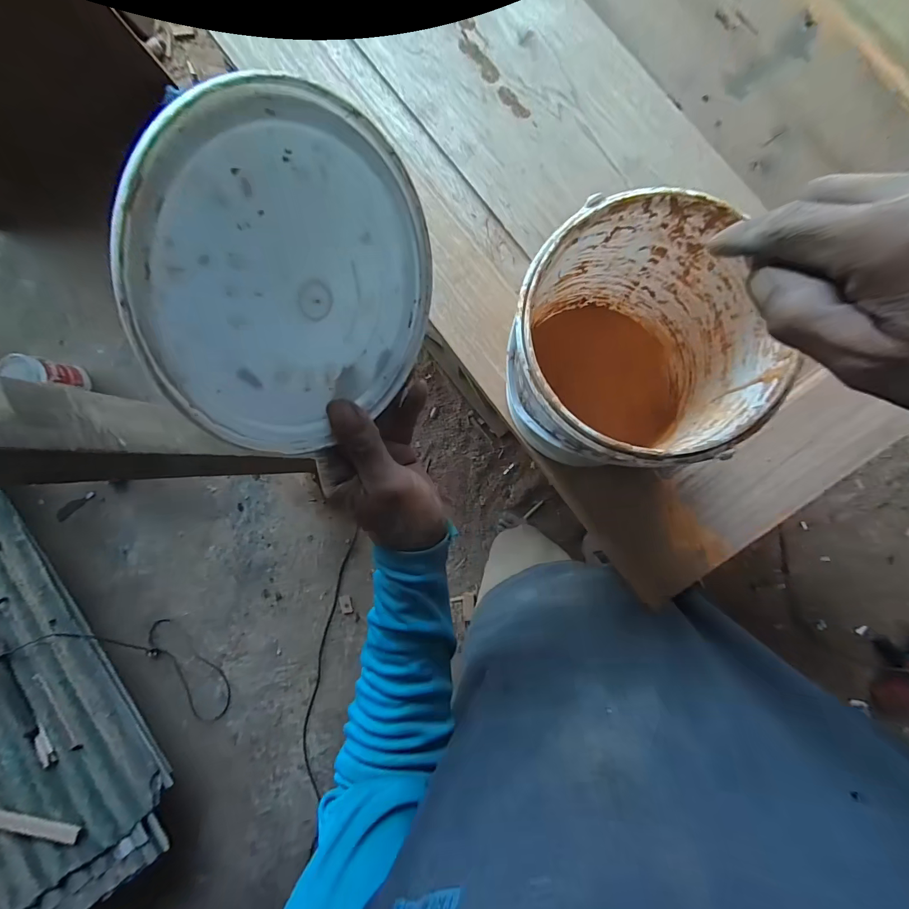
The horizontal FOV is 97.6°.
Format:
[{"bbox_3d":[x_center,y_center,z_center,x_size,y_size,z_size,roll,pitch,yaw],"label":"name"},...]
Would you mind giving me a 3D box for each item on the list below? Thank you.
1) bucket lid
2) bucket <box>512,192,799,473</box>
[{"bbox_3d":[-0.077,-0.087,0.216,0.013,0.166,0.168,25,46,28],"label":"bucket lid"},{"bbox_3d":[0.140,-0.081,0.352,0.175,0.194,0.178,3,87,5],"label":"bucket"}]

